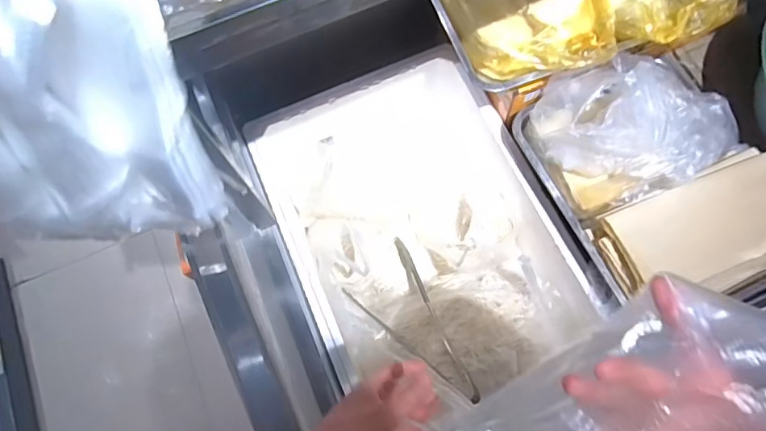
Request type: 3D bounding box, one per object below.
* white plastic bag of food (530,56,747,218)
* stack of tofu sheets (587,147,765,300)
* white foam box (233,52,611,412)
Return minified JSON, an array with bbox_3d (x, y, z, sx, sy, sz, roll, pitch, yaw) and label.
[{"bbox_3d":[0.373,-0.148,0.725,0.269,0.131,0.222,-26,72,-6],"label":"white plastic bag of food"},{"bbox_3d":[0.441,0.020,0.689,0.269,0.052,0.155,-22,72,-5],"label":"stack of tofu sheets"},{"bbox_3d":[0.050,0.018,0.862,0.402,0.159,0.566,-24,72,-5],"label":"white foam box"}]

